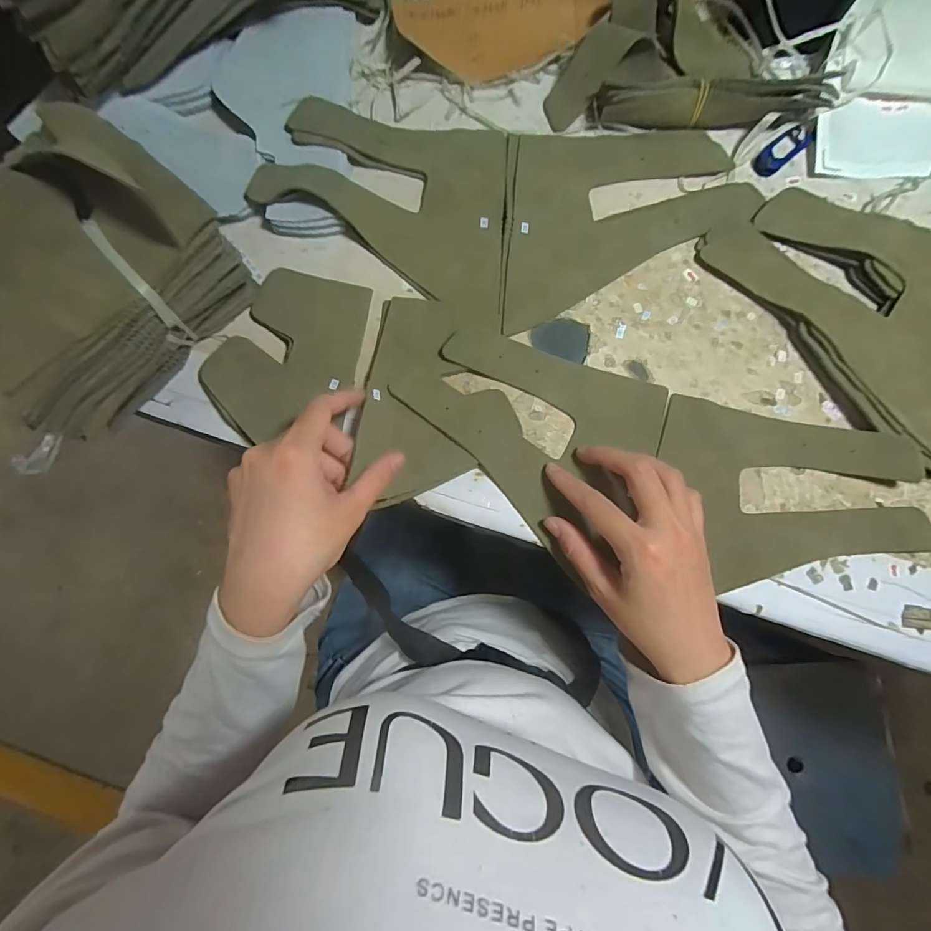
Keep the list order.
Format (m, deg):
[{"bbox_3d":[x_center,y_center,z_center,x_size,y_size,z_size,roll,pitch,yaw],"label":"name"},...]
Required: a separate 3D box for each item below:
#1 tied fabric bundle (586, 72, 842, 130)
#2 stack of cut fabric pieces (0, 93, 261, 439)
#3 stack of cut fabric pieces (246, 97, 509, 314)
[{"bbox_3d":[0.177,-0.264,0.334,0.166,0.029,0.027,-1,83,1],"label":"tied fabric bundle"},{"bbox_3d":[-0.246,-0.125,0.291,0.133,0.098,0.165,41,85,5],"label":"stack of cut fabric pieces"},{"bbox_3d":[-0.058,-0.193,0.334,0.176,0.026,0.141,7,83,2],"label":"stack of cut fabric pieces"}]

